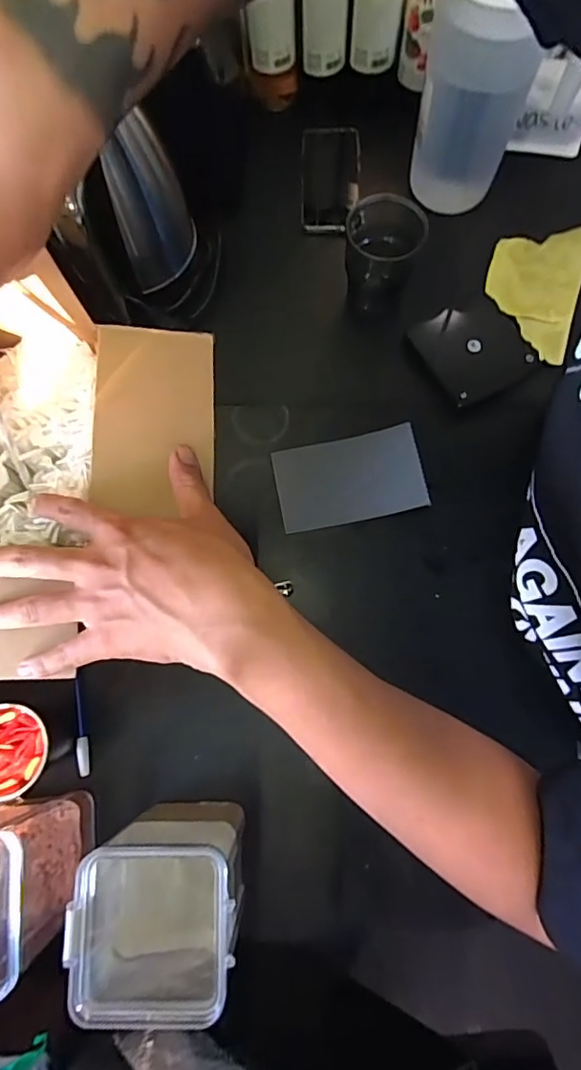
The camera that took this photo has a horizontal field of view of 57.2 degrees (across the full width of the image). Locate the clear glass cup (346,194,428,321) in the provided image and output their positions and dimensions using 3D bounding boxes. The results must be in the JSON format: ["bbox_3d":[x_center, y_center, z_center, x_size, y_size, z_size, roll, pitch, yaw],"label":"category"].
[{"bbox_3d":[0.104,-0.322,0.636,0.085,0.114,0.080,0,76,1],"label":"clear glass cup"}]

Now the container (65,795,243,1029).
[{"bbox_3d":[-0.101,0.296,0.439,0.123,0.145,0.110,-3,76,1],"label":"container"}]

